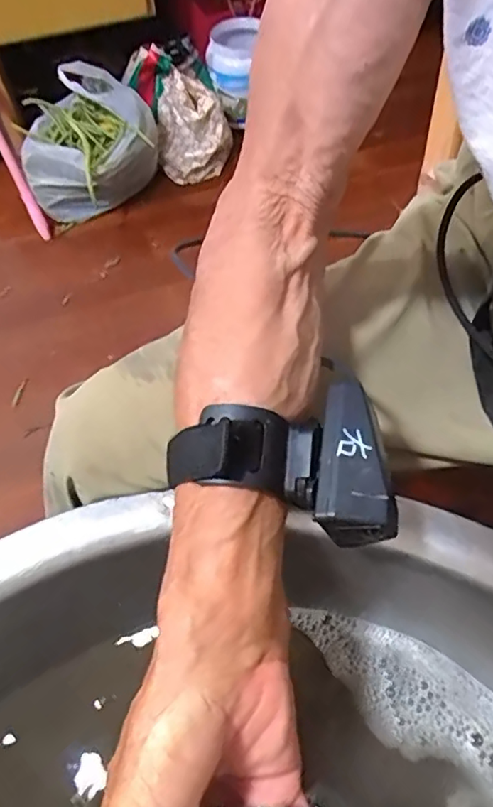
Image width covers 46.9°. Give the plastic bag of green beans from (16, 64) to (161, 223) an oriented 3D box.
[{"bbox_3d":[-0.277,-0.456,1.022,0.204,0.182,0.219,4,58,6],"label":"plastic bag of green beans"}]

